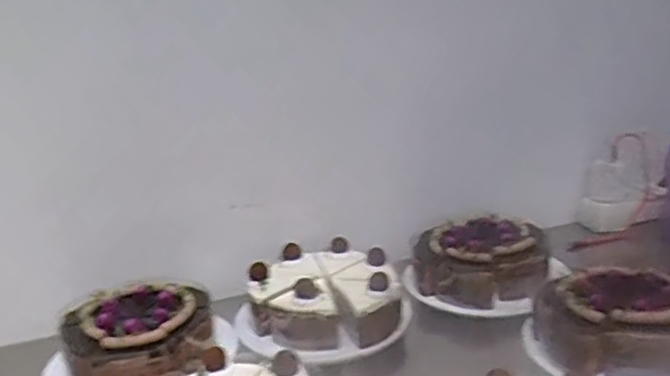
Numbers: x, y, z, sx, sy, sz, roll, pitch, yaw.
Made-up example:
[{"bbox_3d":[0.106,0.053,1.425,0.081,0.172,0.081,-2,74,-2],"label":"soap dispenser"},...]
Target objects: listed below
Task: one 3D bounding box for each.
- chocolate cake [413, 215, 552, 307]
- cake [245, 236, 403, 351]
[{"bbox_3d":[0.193,0.091,0.879,0.167,0.064,0.141,3,19,23],"label":"chocolate cake"},{"bbox_3d":[-0.009,0.127,0.814,0.180,0.072,0.143,0,18,14],"label":"cake"}]

